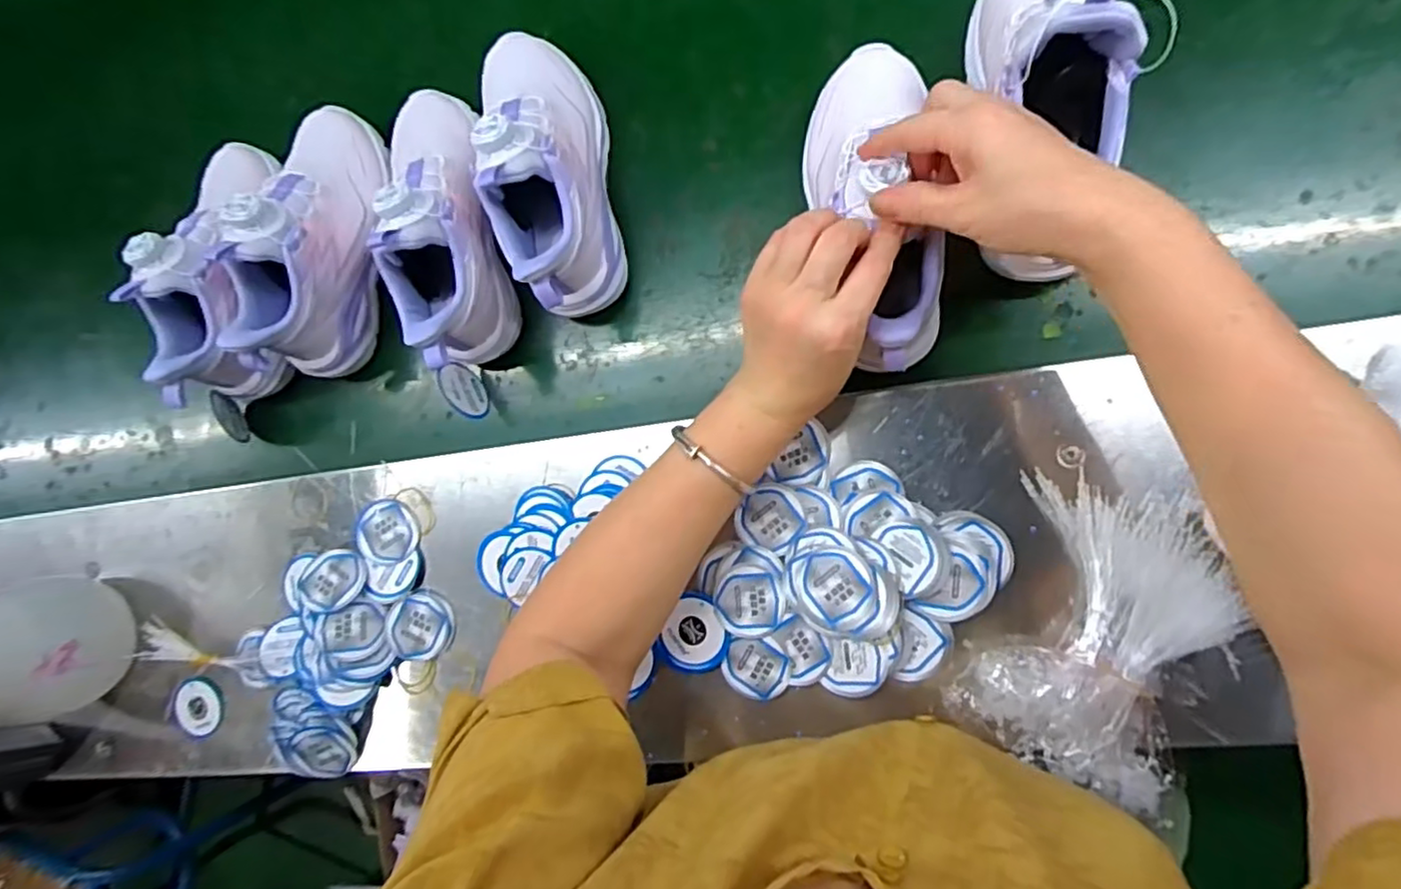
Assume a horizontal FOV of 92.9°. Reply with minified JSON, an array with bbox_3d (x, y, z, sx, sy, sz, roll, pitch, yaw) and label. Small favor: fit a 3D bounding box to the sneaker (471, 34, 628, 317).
[{"bbox_3d":[-0.110,-0.201,0.473,0.089,0.097,0.211,-10,88,3],"label":"sneaker"}]

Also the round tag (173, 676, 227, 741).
[{"bbox_3d":[-0.411,0.217,0.547,0.039,0.006,0.053,13,97,-9],"label":"round tag"}]

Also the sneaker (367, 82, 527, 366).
[{"bbox_3d":[-0.192,-0.162,0.496,0.070,0.120,0.208,-11,88,3],"label":"sneaker"}]

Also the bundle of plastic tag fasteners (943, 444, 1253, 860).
[{"bbox_3d":[0.241,0.112,0.399,0.127,0.042,0.181,23,90,4],"label":"bundle of plastic tag fasteners"}]

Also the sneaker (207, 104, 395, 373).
[{"bbox_3d":[-0.301,-0.159,0.518,0.088,0.111,0.215,12,89,4],"label":"sneaker"}]

